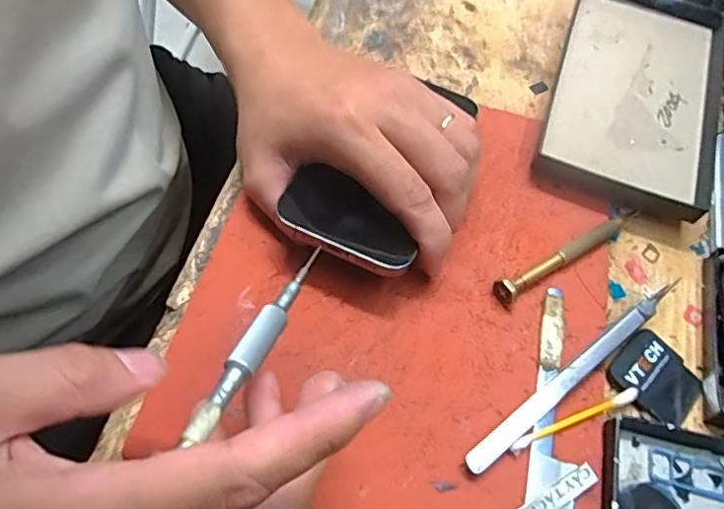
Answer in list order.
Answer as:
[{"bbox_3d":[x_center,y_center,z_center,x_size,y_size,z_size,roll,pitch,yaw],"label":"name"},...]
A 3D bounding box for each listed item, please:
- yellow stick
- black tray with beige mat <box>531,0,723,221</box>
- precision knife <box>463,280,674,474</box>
[{"bbox_3d":[0.100,0.077,0.268,0.070,0.010,0.005,-16,63,-16],"label":"yellow stick"},{"bbox_3d":[0.177,-0.105,0.369,0.098,0.022,0.180,21,59,5],"label":"black tray with beige mat"},{"bbox_3d":[0.104,0.055,0.274,0.146,0.009,0.010,-32,69,-23],"label":"precision knife"}]

